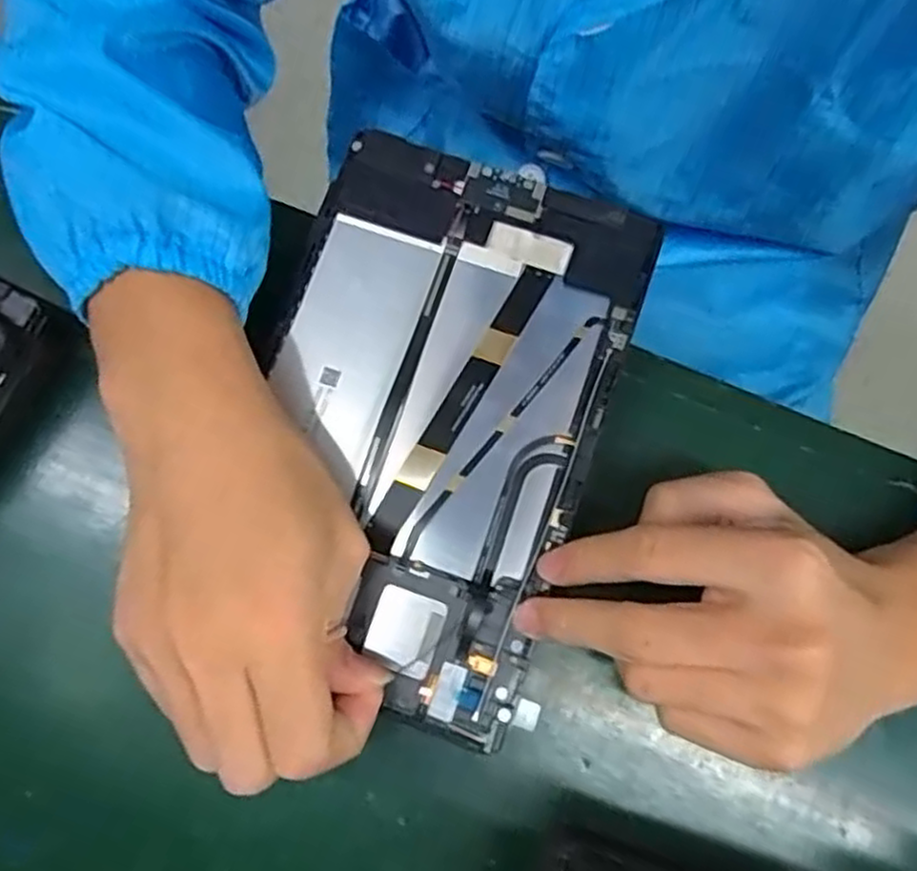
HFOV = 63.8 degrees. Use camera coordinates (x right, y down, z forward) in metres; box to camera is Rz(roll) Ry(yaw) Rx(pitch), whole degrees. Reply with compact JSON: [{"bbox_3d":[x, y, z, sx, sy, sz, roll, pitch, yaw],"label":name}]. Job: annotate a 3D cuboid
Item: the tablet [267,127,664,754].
[{"bbox_3d":[-0.012,-0.009,0.320,0.145,0.013,0.238,16,77,3],"label":"tablet"}]

